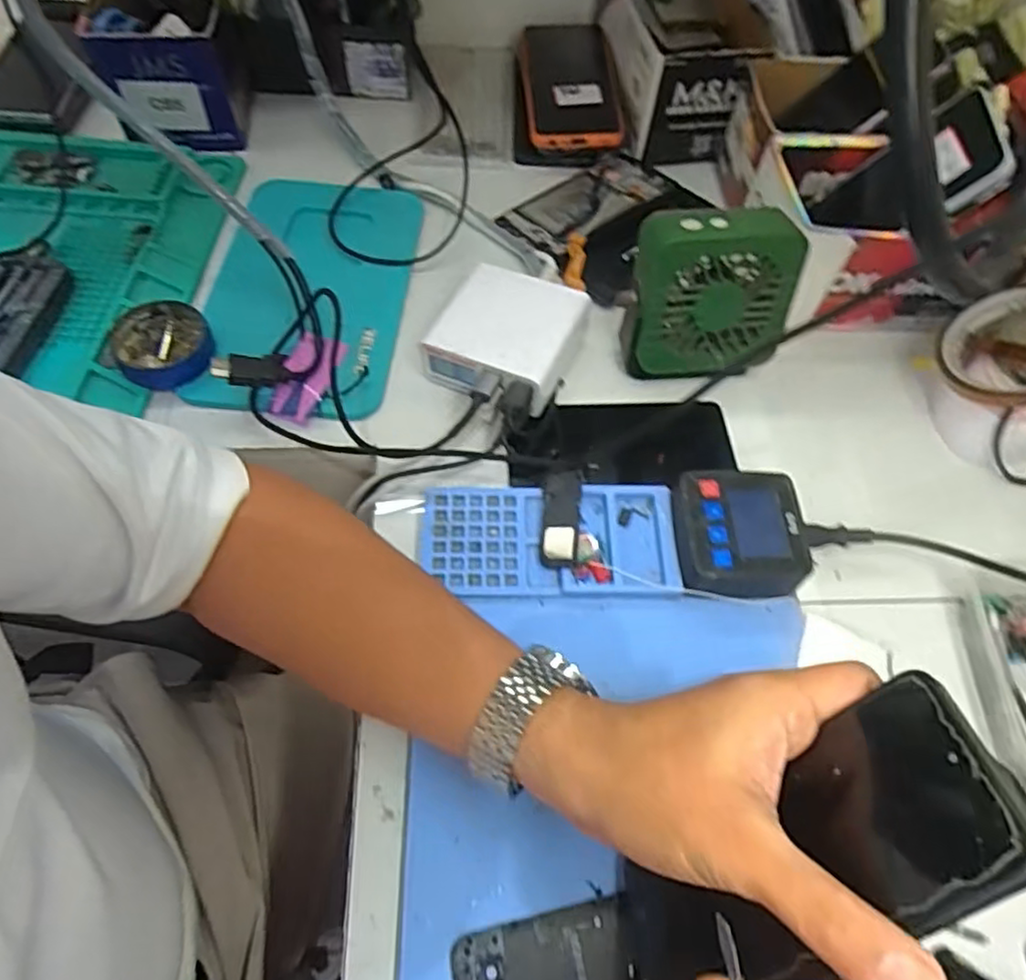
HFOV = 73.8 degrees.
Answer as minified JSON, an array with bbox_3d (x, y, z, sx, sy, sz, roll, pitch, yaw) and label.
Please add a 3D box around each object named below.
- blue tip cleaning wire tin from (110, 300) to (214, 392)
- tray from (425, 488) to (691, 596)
[{"bbox_3d":[-0.237,-0.096,0.464,0.063,0.024,0.068,1,60,-3],"label":"blue tip cleaning wire tin"},{"bbox_3d":[0.022,0.031,0.406,0.150,0.016,0.068,0,60,-3],"label":"tray"}]

